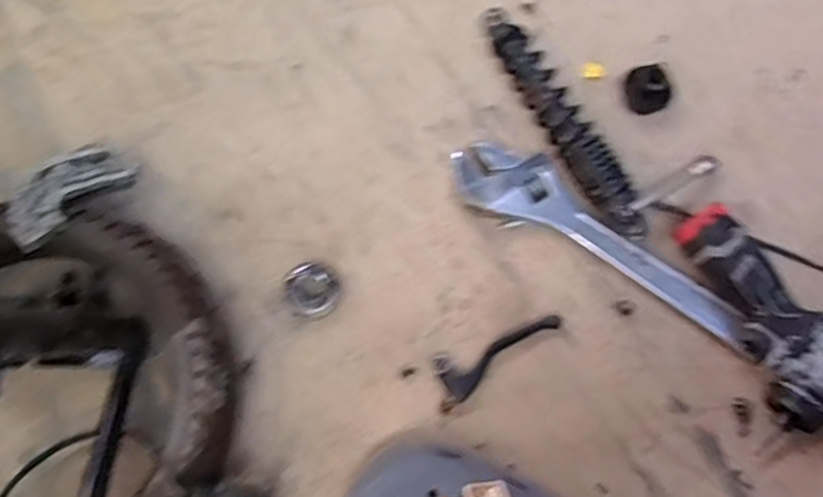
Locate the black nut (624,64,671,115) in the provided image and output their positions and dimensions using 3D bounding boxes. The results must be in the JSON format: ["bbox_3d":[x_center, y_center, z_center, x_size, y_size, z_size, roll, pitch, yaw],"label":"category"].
[{"bbox_3d":[0.245,-0.165,0.658,0.045,0.025,0.047,0,72,-1],"label":"black nut"}]

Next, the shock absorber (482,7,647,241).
[{"bbox_3d":[0.153,-0.133,0.647,0.044,0.054,0.287,-24,74,-8],"label":"shock absorber"}]

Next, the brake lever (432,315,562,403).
[{"bbox_3d":[0.082,0.093,0.592,0.123,0.015,0.043,-29,75,-10],"label":"brake lever"}]

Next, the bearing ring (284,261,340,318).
[{"bbox_3d":[-0.094,0.038,0.606,0.049,0.020,0.052,0,72,-1],"label":"bearing ring"}]

